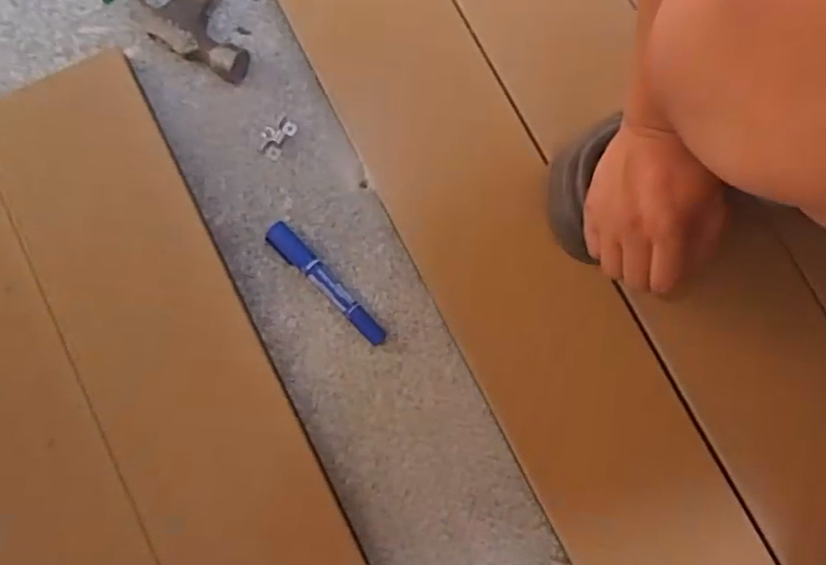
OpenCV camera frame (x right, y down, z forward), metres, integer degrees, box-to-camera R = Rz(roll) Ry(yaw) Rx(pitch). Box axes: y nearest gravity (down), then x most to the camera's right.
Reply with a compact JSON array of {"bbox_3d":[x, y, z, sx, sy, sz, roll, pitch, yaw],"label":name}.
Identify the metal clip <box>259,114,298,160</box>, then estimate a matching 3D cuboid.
[{"bbox_3d":[-0.130,-0.139,0.597,0.028,0.004,0.041,30,79,5],"label":"metal clip"}]

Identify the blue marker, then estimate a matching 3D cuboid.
[{"bbox_3d":[-0.079,0.001,0.566,0.022,0.019,0.142,-44,83,-9],"label":"blue marker"}]

